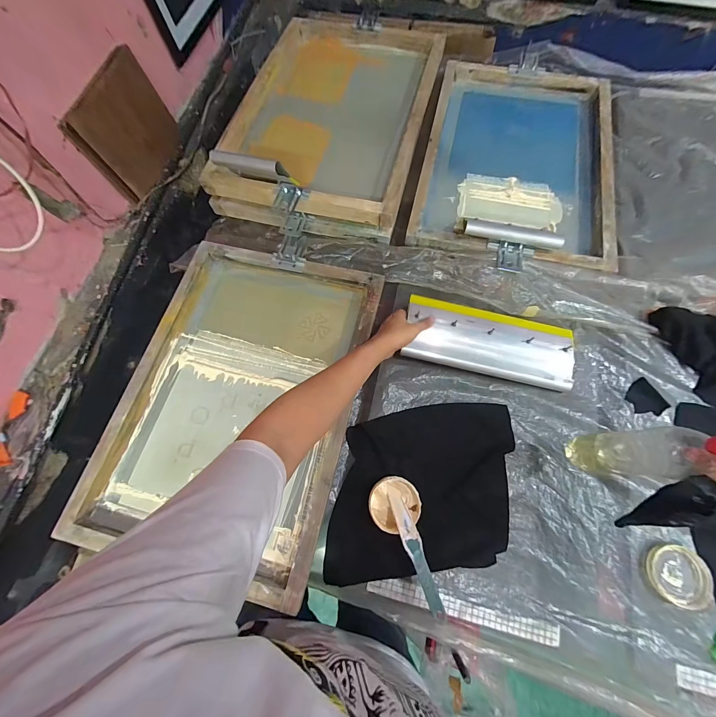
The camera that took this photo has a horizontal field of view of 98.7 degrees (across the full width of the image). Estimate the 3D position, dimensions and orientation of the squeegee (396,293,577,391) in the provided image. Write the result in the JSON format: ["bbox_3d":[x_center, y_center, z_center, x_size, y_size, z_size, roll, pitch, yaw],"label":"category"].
[{"bbox_3d":[0.270,-0.032,0.641,0.315,0.053,0.130,15,73,3],"label":"squeegee"}]

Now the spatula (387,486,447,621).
[{"bbox_3d":[0.090,0.304,0.498,0.026,0.008,0.188,-20,50,-4],"label":"spatula"}]

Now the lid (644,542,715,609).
[{"bbox_3d":[0.547,0.371,0.525,0.091,0.013,0.091,-1,72,2],"label":"lid"}]

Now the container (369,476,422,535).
[{"bbox_3d":[0.064,0.260,0.560,0.086,0.063,0.082,-1,72,2],"label":"container"}]

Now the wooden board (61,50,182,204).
[{"bbox_3d":[-0.662,-0.663,0.902,0.048,0.247,0.333,9,72,5],"label":"wooden board"}]

